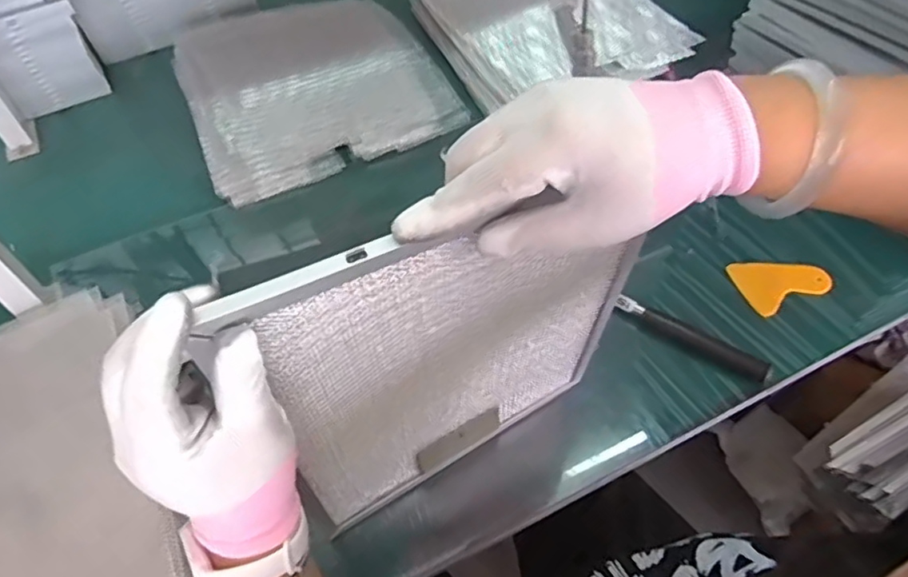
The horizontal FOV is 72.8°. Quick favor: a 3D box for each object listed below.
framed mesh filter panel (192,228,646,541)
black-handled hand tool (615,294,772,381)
[{"bbox_3d":[0.010,0.052,0.444,0.268,0.336,0.022,-27,58,-16],"label":"framed mesh filter panel"},{"bbox_3d":[0.244,0.048,0.639,0.162,0.021,0.016,29,60,21],"label":"black-handled hand tool"}]

